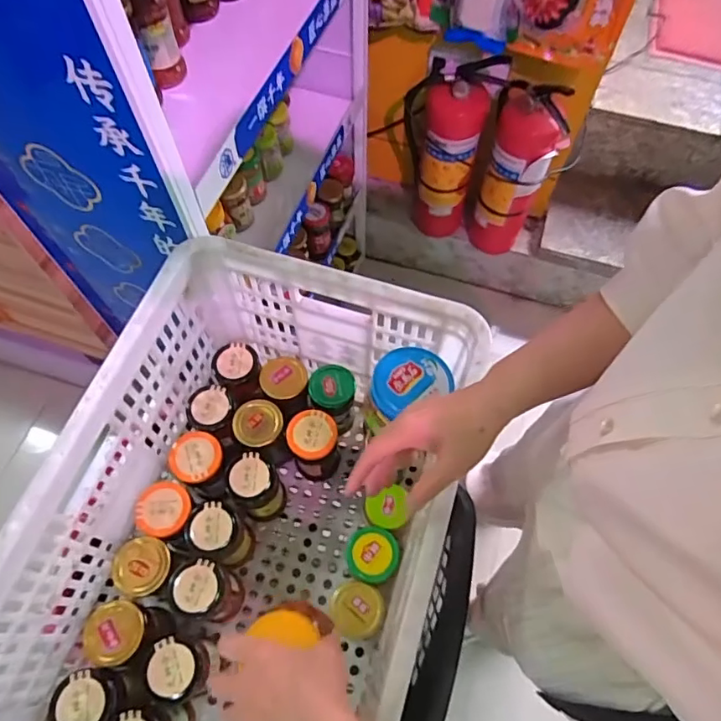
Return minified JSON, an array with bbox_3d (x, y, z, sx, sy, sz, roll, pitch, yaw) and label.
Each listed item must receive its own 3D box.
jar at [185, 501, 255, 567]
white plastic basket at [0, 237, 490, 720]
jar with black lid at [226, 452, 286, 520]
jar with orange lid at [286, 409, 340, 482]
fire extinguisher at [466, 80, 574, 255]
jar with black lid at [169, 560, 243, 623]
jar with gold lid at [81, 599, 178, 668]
[{"bbox_3d":[-0.176,0.226,0.690,0.059,0.147,0.061,0,63,0],"label":"jar"},{"bbox_3d":[-0.121,0.202,0.614,0.349,0.315,0.540,17,64,8],"label":"white plastic basket"},{"bbox_3d":[-0.137,0.174,0.714,0.058,0.136,0.055,0,63,0],"label":"jar with black lid"},{"bbox_3d":[-0.062,0.123,0.741,0.062,0.134,0.063,0,63,0],"label":"jar with orange lid"},{"bbox_3d":[0.338,-0.404,1.188,0.141,0.462,0.112,16,64,8],"label":"fire extinguisher"},{"bbox_3d":[-0.183,0.287,0.661,0.057,0.146,0.060,0,63,0],"label":"jar with black lid"},{"bbox_3d":[-0.275,0.325,0.641,0.069,0.130,0.062,17,64,9],"label":"jar with gold lid"}]

